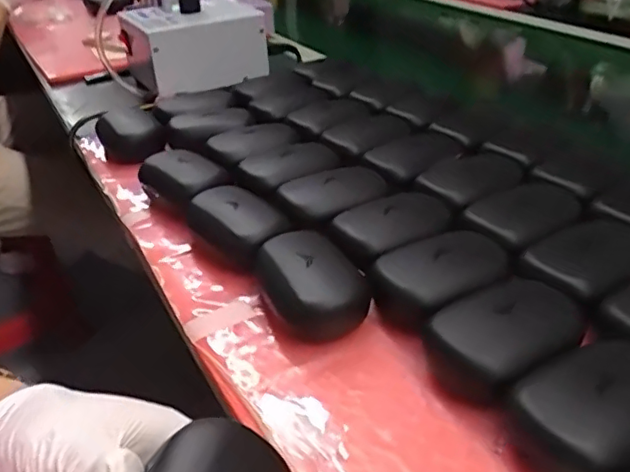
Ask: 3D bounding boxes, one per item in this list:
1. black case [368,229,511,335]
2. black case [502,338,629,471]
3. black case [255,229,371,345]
[{"bbox_3d":[0.077,0.028,0.363,0.078,0.035,0.054,-18,36,-23],"label":"black case"},{"bbox_3d":[0.132,0.085,0.274,0.083,0.035,0.059,-17,35,-22],"label":"black case"},{"bbox_3d":[-0.003,0.031,0.372,0.054,0.034,0.076,-19,36,-25],"label":"black case"}]

